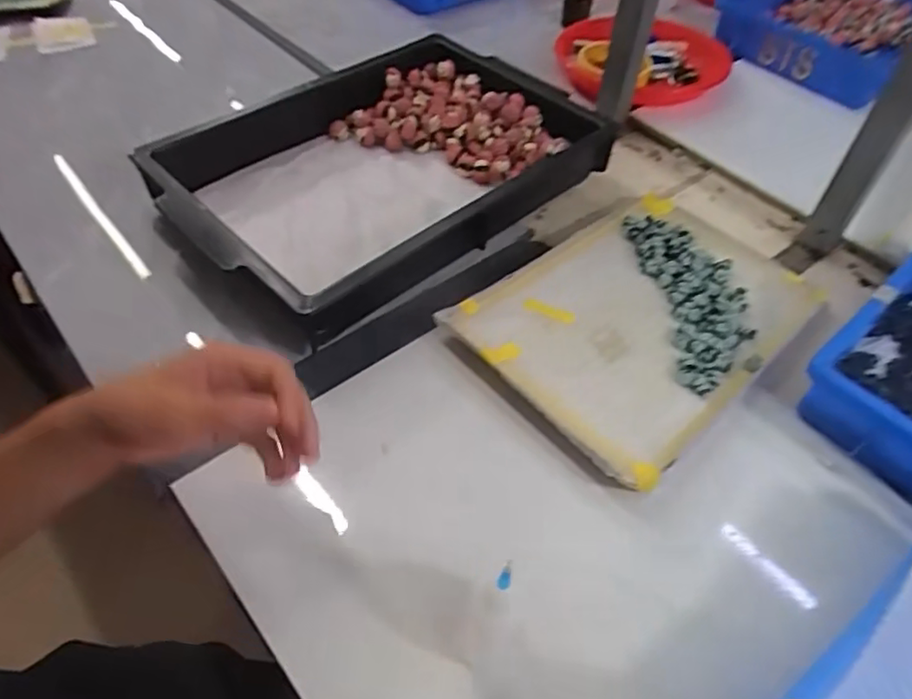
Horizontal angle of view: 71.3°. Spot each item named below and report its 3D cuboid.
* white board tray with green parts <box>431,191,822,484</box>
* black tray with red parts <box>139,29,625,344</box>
[{"bbox_3d":[0.165,-0.036,0.549,0.203,0.029,0.316,39,58,25],"label":"white board tray with green parts"},{"bbox_3d":[-0.070,-0.178,0.615,0.381,0.061,0.261,-36,61,-28],"label":"black tray with red parts"}]

